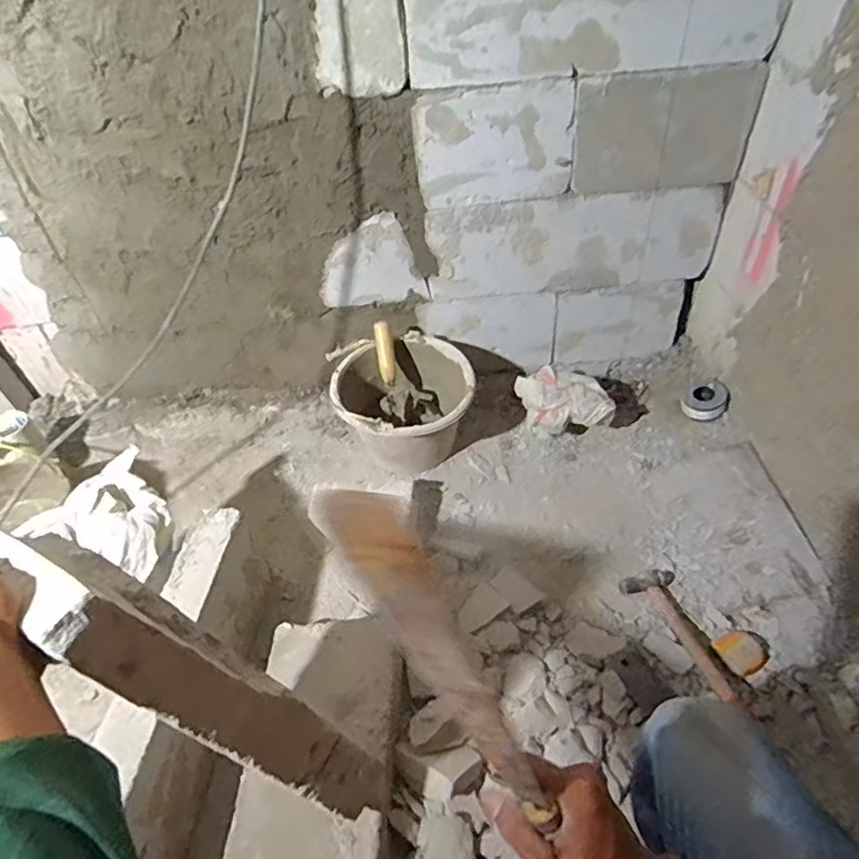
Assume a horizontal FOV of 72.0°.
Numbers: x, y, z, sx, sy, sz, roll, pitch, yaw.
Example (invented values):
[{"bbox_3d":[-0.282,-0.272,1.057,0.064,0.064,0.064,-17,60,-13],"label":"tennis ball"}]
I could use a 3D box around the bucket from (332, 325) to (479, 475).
[{"bbox_3d":[-0.049,-0.046,1.238,0.270,0.230,0.262,-2,45,2],"label":"bucket"}]

